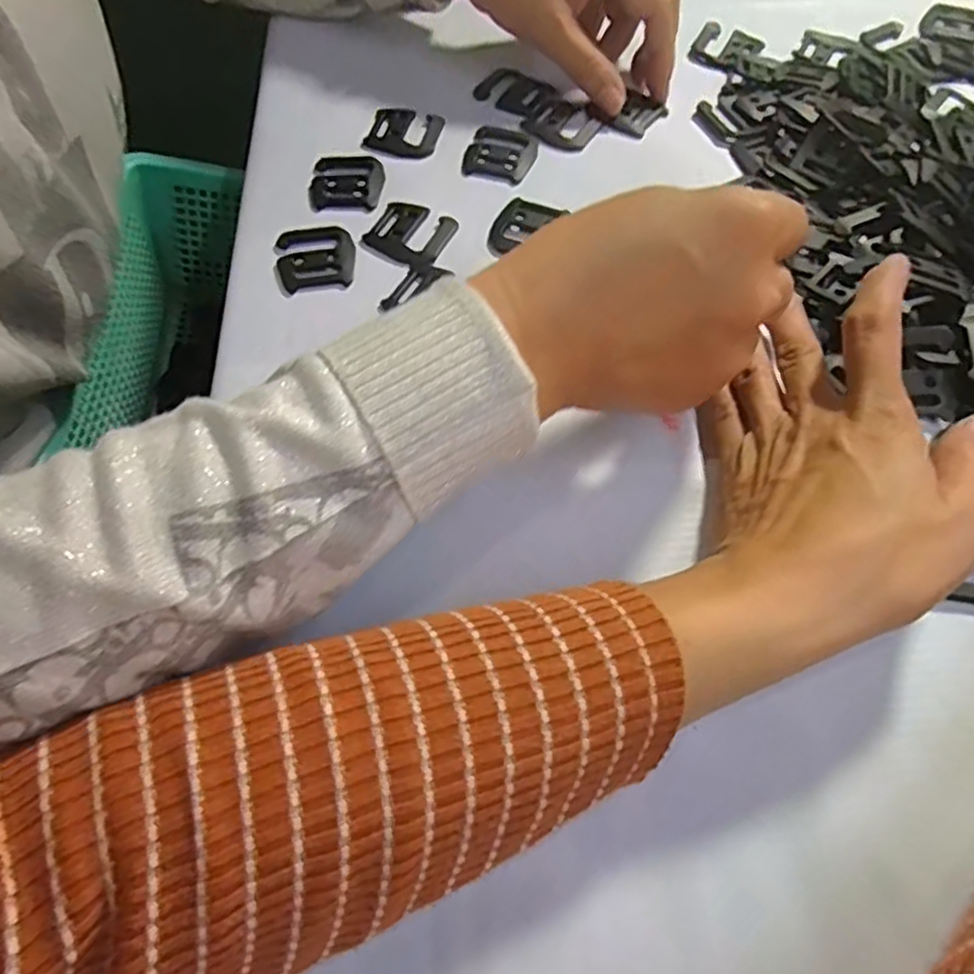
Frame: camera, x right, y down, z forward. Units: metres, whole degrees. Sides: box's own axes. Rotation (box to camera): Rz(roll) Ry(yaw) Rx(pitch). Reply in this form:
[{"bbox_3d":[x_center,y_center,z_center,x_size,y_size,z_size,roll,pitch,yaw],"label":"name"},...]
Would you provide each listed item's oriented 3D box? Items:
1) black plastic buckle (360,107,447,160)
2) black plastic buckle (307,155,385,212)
[{"bbox_3d":[-0.046,-0.195,0.370,0.039,0.005,0.035,12,64,5],"label":"black plastic buckle"},{"bbox_3d":[-0.074,-0.161,0.353,0.037,0.004,0.044,-3,63,-2],"label":"black plastic buckle"}]

